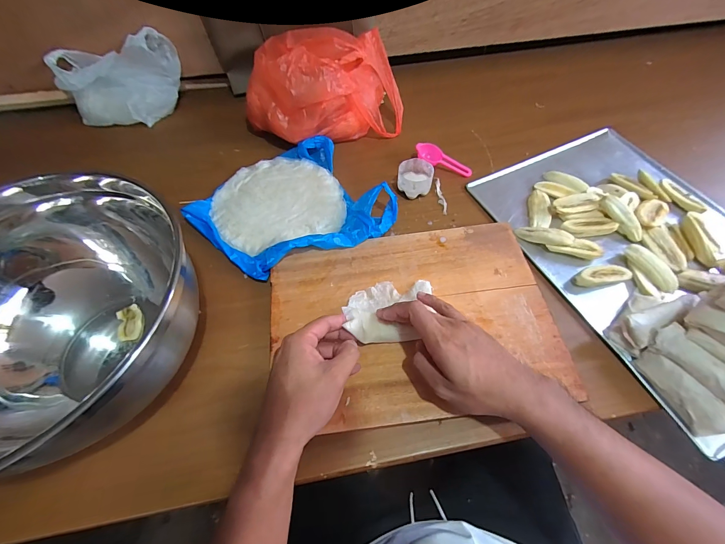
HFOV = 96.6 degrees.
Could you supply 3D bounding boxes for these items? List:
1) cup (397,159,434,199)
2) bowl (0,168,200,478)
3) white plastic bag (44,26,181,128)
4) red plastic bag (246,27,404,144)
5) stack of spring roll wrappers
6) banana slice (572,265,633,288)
[{"bbox_3d":[0.087,-0.153,0.535,0.056,0.037,0.057,-1,60,2],"label":"cup"},{"bbox_3d":[-0.320,0.051,0.354,0.300,0.168,0.274,-1,60,2],"label":"bowl"},{"bbox_3d":[-0.474,-0.370,0.635,0.212,0.131,0.115,-3,60,0],"label":"white plastic bag"},{"bbox_3d":[-0.070,-0.338,0.577,0.282,0.154,0.187,-3,60,0],"label":"red plastic bag"},{"bbox_3d":[-0.142,-0.123,0.540,0.205,0.021,0.198,-17,61,-7],"label":"stack of spring roll wrappers"},{"bbox_3d":[0.328,0.006,0.446,0.073,0.018,0.032,-9,61,-3],"label":"banana slice"}]

